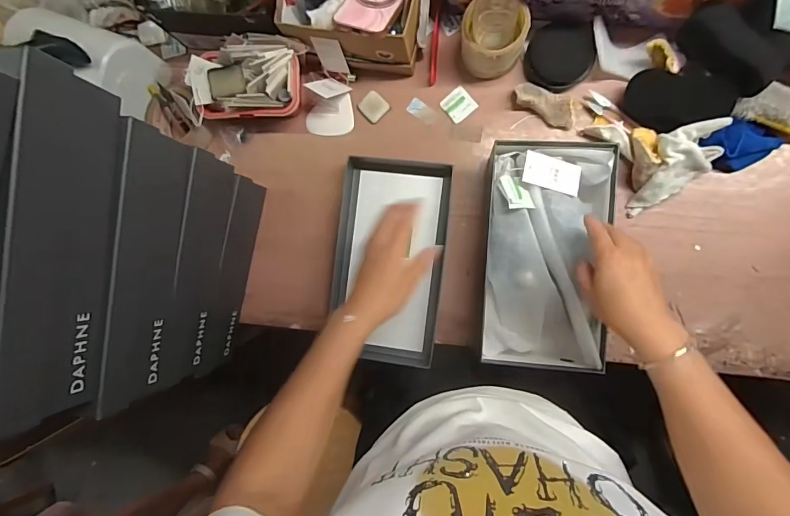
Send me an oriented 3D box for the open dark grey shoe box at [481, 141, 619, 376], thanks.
[{"bbox_3d":[0.204,-0.003,0.573,0.159,0.091,0.297,4,93,8],"label":"open dark grey shoe box"}]

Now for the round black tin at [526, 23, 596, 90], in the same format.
[{"bbox_3d":[0.235,-0.288,0.595,0.092,0.028,0.086,-1,105,13],"label":"round black tin"}]

